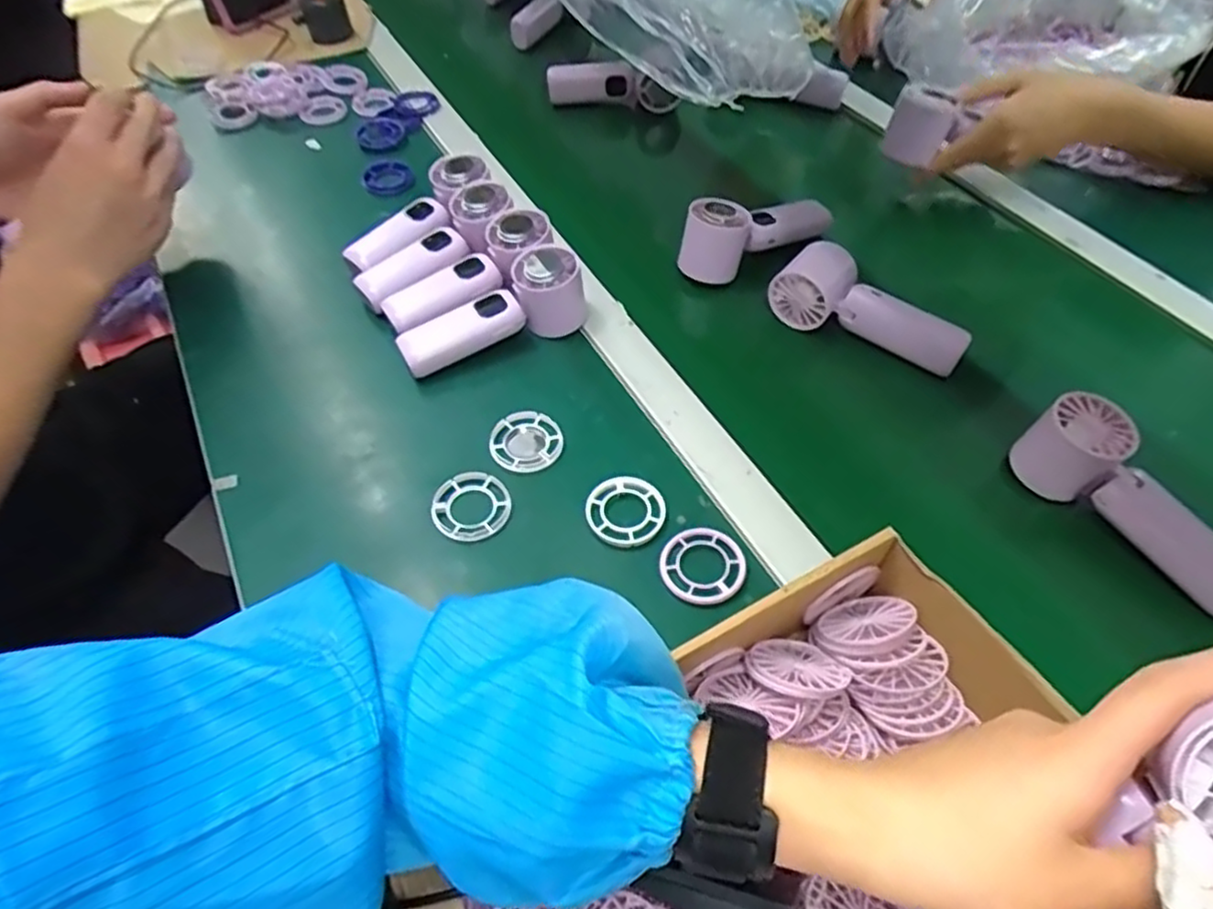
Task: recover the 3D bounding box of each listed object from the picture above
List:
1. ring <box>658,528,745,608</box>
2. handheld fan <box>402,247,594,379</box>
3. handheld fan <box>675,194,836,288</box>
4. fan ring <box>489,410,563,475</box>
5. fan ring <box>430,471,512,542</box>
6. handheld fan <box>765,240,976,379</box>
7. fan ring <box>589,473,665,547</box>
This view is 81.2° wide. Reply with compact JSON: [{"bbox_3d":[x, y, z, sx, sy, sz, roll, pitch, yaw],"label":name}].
[{"bbox_3d":[0.062,0.070,0.452,0.053,0.005,0.054,-1,53,1],"label":"ring"},{"bbox_3d":[-0.089,-0.114,0.566,0.155,0.055,0.053,-31,58,-20],"label":"handheld fan"},{"bbox_3d":[0.134,-0.207,0.641,0.154,0.057,0.049,-27,57,-18],"label":"handheld fan"},{"bbox_3d":[-0.059,-0.009,0.517,0.052,0.007,0.052,-1,53,1],"label":"fan ring"},{"bbox_3d":[-0.091,0.035,0.481,0.050,0.007,0.052,-1,53,1],"label":"fan ring"},{"bbox_3d":[0.217,-0.118,0.578,0.153,0.044,0.057,32,60,22],"label":"handheld fan"},{"bbox_3d":[0.013,0.037,0.477,0.051,0.007,0.053,-1,53,1],"label":"fan ring"}]

